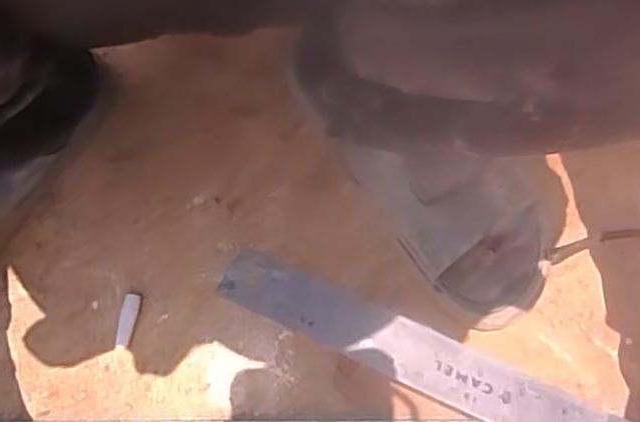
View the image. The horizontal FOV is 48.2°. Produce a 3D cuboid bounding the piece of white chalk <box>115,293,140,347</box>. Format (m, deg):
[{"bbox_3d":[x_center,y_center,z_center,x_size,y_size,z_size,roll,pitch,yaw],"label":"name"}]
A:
[{"bbox_3d":[-0.130,0.073,0.479,0.012,0.012,0.036,6,63,3],"label":"piece of white chalk"}]

